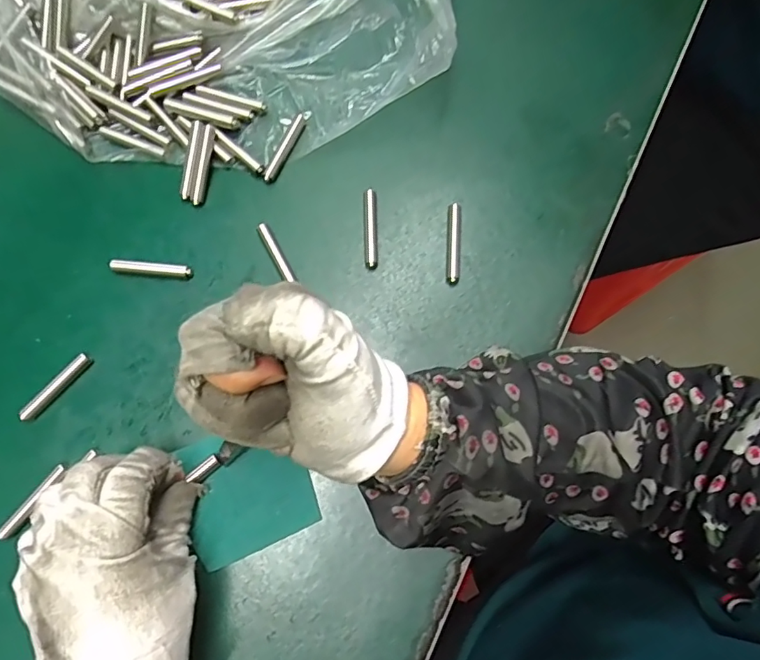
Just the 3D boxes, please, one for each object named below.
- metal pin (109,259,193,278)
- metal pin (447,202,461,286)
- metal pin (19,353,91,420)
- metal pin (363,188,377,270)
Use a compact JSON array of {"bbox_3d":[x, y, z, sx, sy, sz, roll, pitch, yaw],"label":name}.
[{"bbox_3d":[-0.138,-0.037,0.310,0.048,0.008,0.008,5,77,1],"label":"metal pin"},{"bbox_3d":[0.044,-0.052,0.306,0.007,0.006,0.050,1,77,3],"label":"metal pin"},{"bbox_3d":[-0.188,0.033,0.294,0.007,0.009,0.048,41,82,10],"label":"metal pin"},{"bbox_3d":[-0.006,-0.062,0.310,0.008,0.006,0.049,-2,77,2],"label":"metal pin"}]

